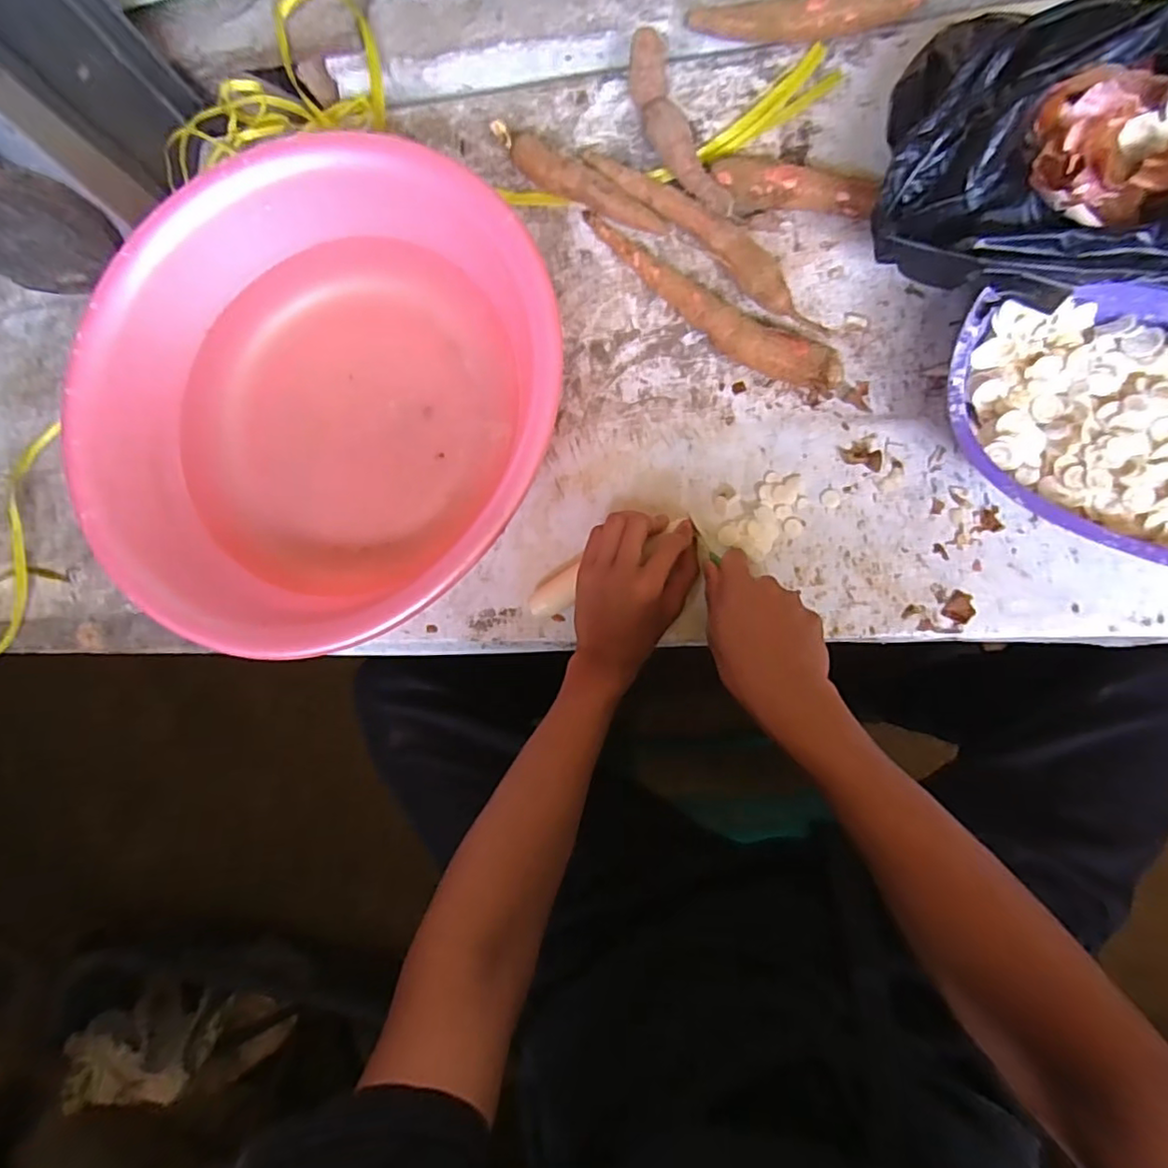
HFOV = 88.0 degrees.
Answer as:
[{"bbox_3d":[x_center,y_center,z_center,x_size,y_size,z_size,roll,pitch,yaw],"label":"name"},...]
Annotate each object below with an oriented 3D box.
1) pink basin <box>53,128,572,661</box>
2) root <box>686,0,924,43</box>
[{"bbox_3d":[-0.227,-0.163,0.522,0.412,0.112,0.395,-1,85,9],"label":"pink basin"},{"bbox_3d":[0.195,-0.505,0.537,0.193,0.031,0.036,1,85,9],"label":"root"}]

